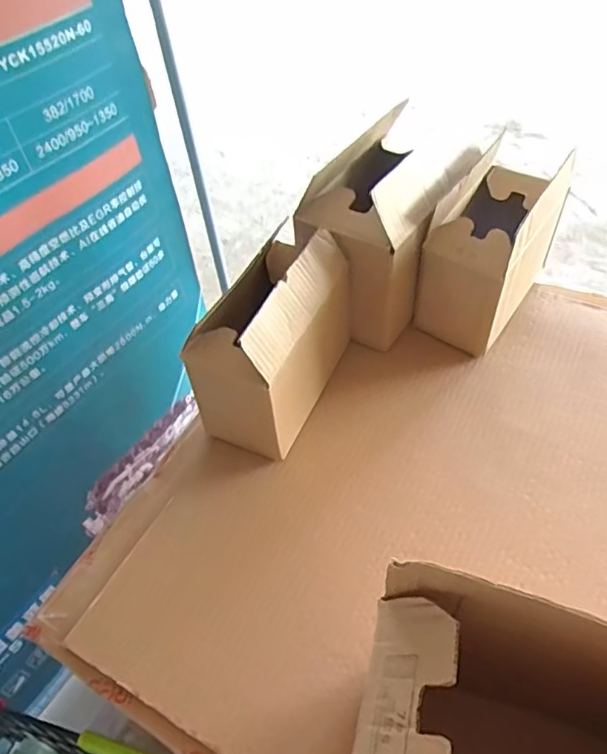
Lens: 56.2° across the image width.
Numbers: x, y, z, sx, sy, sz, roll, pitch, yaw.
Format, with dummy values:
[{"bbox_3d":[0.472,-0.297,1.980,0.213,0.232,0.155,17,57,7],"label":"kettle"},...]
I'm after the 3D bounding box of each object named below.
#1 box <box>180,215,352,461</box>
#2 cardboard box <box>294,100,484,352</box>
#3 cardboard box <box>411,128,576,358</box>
[{"bbox_3d":[-0.030,-0.044,0.625,0.100,0.175,0.198,19,54,20],"label":"box"},{"bbox_3d":[0.101,-0.179,0.701,0.137,0.201,0.219,25,56,24],"label":"cardboard box"},{"bbox_3d":[0.231,-0.159,0.696,0.104,0.173,0.205,27,57,25],"label":"cardboard box"}]

